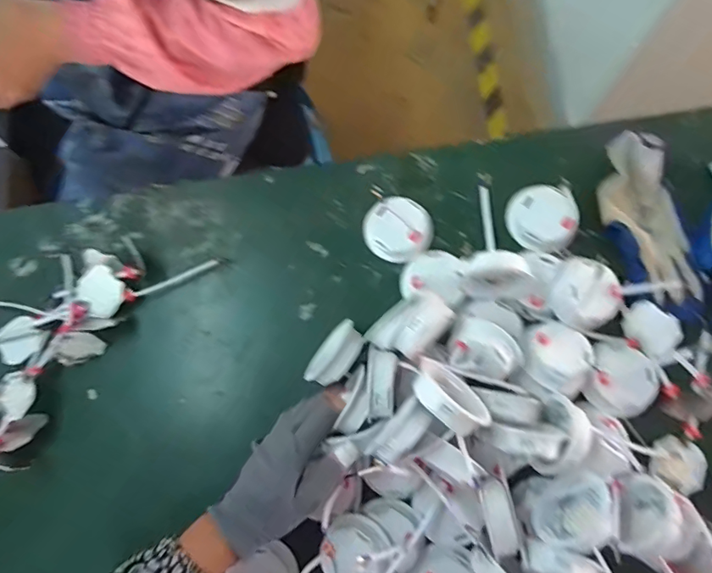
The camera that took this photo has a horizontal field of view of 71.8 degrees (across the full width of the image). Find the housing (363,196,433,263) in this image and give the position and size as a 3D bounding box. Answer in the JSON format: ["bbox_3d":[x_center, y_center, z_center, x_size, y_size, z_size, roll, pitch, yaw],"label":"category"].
[{"bbox_3d":[0.045,-0.063,0.533,0.068,0.024,0.067,0,80,1],"label":"housing"}]

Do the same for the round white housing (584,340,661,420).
[{"bbox_3d":[0.260,0.092,0.484,0.066,0.022,0.068,0,80,1],"label":"round white housing"}]

